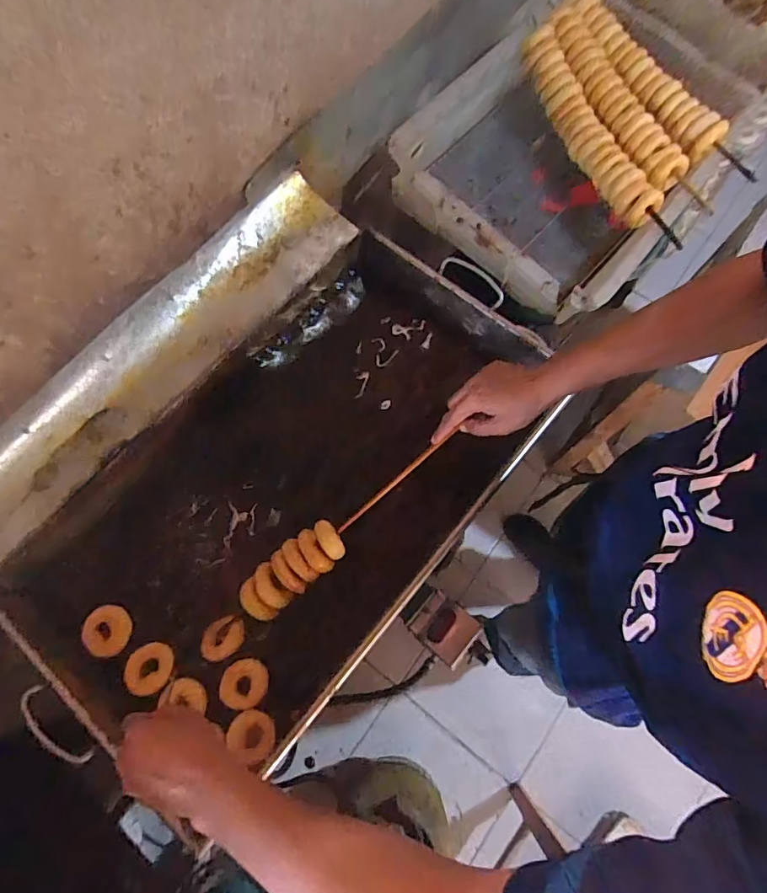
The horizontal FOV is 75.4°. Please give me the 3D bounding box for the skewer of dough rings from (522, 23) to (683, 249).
[{"bbox_3d":[0.409,-0.629,0.988,0.112,0.068,0.489,-18,72,-5],"label":"skewer of dough rings"}]

